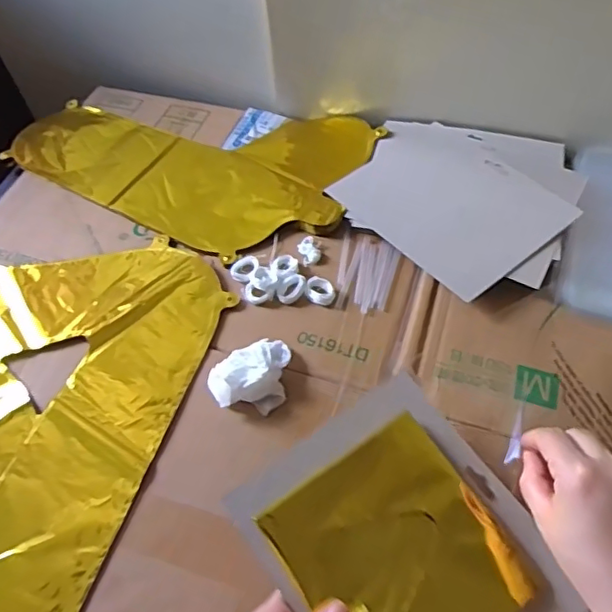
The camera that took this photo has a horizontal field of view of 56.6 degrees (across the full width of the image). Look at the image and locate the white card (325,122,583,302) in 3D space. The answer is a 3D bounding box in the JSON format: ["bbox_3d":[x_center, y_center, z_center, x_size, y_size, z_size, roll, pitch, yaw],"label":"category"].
[{"bbox_3d":[0.143,-0.103,0.562,0.157,0.009,0.186,-36,61,-16],"label":"white card"}]

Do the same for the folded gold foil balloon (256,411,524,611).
[{"bbox_3d":[0.060,0.156,0.358,0.124,0.028,0.135,-32,60,-17],"label":"folded gold foil balloon"}]

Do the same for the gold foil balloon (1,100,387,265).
[{"bbox_3d":[-0.134,-0.177,0.639,0.390,0.011,0.224,21,59,17],"label":"gold foil balloon"}]

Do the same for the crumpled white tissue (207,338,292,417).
[{"bbox_3d":[-0.047,0.053,0.471,0.061,0.026,0.065,5,56,7],"label":"crumpled white tissue"}]

